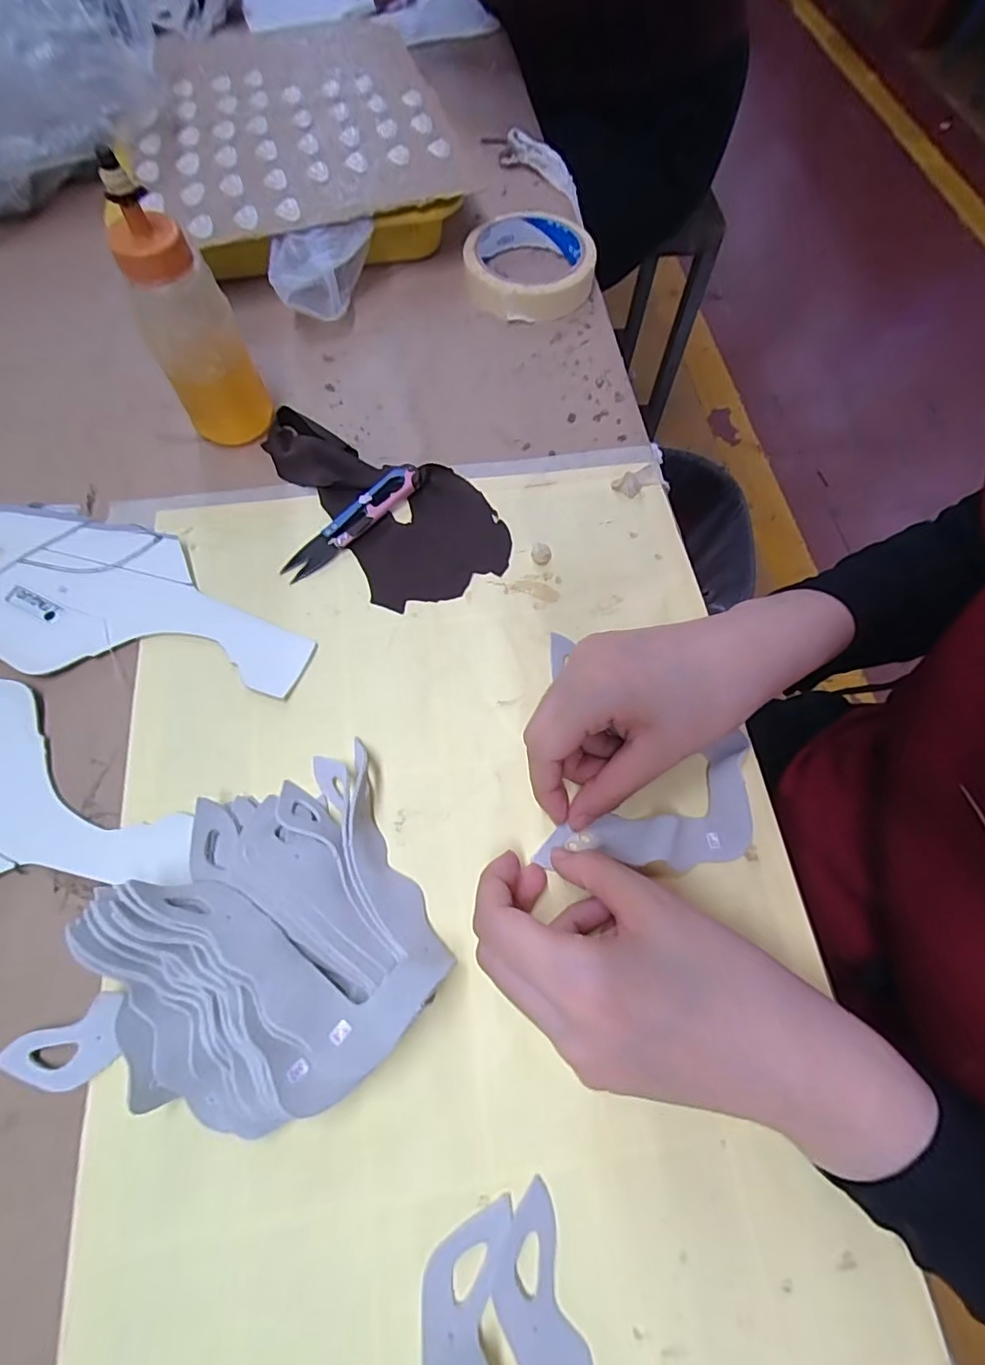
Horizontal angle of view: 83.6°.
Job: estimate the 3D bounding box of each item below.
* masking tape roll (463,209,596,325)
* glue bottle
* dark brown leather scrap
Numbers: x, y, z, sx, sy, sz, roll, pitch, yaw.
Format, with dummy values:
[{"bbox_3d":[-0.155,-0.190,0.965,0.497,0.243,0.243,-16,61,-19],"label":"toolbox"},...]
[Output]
[{"bbox_3d":[0.028,-0.317,0.419,0.094,0.028,0.093,1,67,-1],"label":"masking tape roll"},{"bbox_3d":[-0.159,-0.189,0.299,0.043,0.128,0.039,5,67,0],"label":"glue bottle"},{"bbox_3d":[-0.063,-0.115,0.333,0.089,0.016,0.155,-34,72,-15],"label":"dark brown leather scrap"}]

